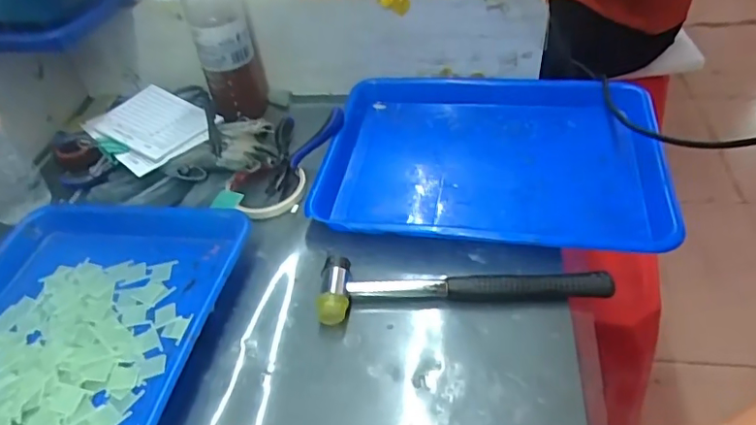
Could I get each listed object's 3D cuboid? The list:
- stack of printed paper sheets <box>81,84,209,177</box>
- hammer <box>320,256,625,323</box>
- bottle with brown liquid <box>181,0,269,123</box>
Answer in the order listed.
[{"bbox_3d":[-0.266,-0.103,0.638,0.148,0.006,0.108,31,56,32],"label":"stack of printed paper sheets"},{"bbox_3d":[0.070,0.060,0.471,0.240,0.027,0.054,-6,45,2],"label":"hammer"},{"bbox_3d":[-0.173,-0.199,0.618,0.068,0.213,0.058,-17,46,-9],"label":"bottle with brown liquid"}]

